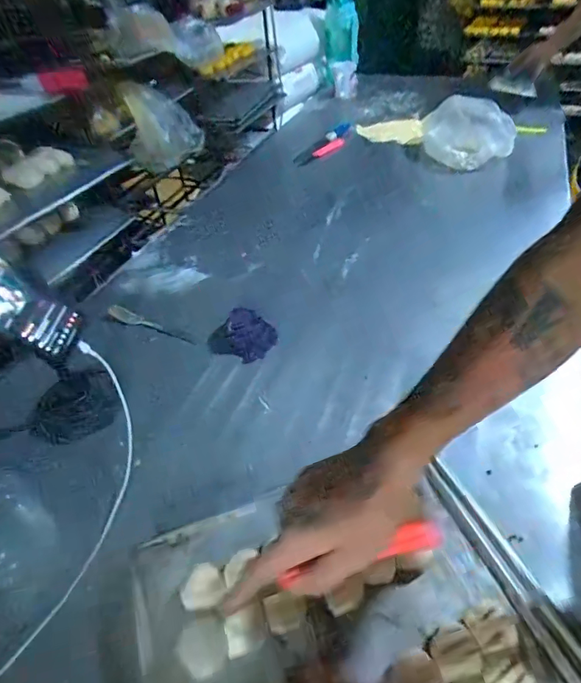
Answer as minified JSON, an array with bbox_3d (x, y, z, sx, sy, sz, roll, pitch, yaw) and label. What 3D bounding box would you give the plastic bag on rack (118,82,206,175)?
[{"bbox_3d":[-0.249,-0.444,0.906,0.069,0.160,0.192,13,46,17],"label":"plastic bag on rack"}]

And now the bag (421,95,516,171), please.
[{"bbox_3d":[0.422,-0.499,1.082,0.191,0.151,0.115,-12,44,-8],"label":"bag"}]

